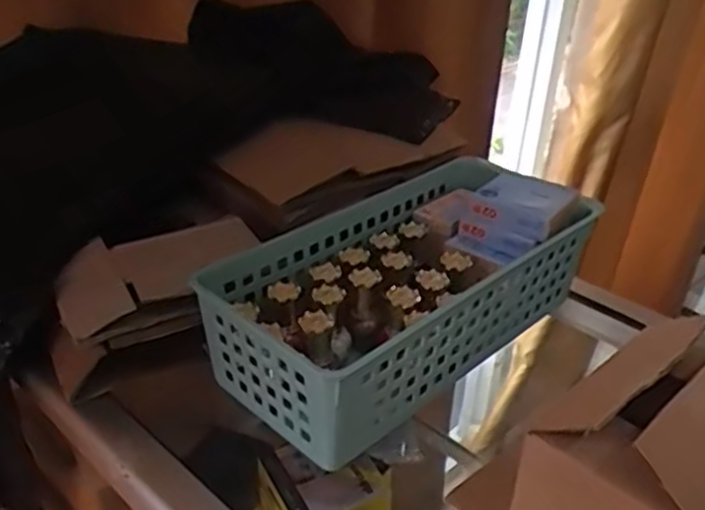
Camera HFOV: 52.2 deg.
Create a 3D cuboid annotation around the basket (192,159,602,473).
[{"bbox_3d":[0.042,0.018,0.523,0.282,0.097,0.136,-25,40,-38],"label":"basket"}]

